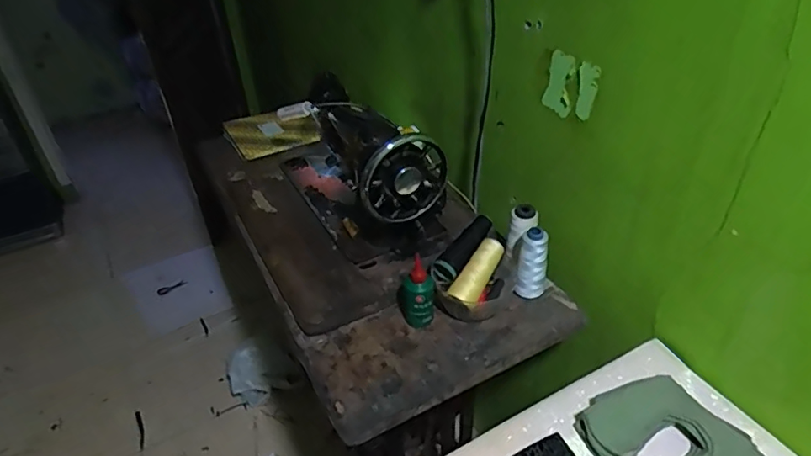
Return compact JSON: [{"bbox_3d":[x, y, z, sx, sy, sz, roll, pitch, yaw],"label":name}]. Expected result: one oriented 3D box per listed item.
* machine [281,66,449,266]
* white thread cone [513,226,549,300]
[{"bbox_3d":[-0.093,-0.124,0.939,0.156,0.215,0.376,-21,41,-22],"label":"machine"},{"bbox_3d":[0.186,0.055,0.786,0.038,0.116,0.036,11,40,17],"label":"white thread cone"}]

